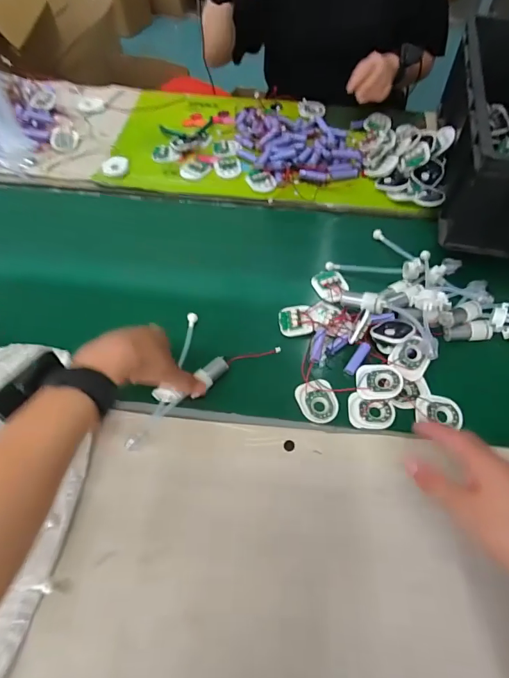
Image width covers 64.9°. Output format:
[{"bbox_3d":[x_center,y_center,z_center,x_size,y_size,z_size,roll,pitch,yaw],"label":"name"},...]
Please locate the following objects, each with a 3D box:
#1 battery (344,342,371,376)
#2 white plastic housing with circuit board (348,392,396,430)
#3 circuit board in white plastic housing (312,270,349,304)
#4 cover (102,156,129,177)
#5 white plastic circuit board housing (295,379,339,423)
[{"bbox_3d":[0.140,0.028,0.546,0.014,0.014,0.050,33,82,19],"label":"battery"},{"bbox_3d":[0.149,0.093,0.510,0.057,0.010,0.044,4,60,3],"label":"white plastic housing with circuit board"},{"bbox_3d":[0.123,-0.082,0.620,0.050,0.015,0.064,-21,62,-11],"label":"circuit board in white plastic housing"},{"bbox_3d":[-0.264,-0.328,0.763,0.048,0.012,0.051,0,60,0],"label":"cover"},{"bbox_3d":[0.083,0.081,0.520,0.050,0.005,0.057,-16,61,-9],"label":"white plastic circuit board housing"}]

